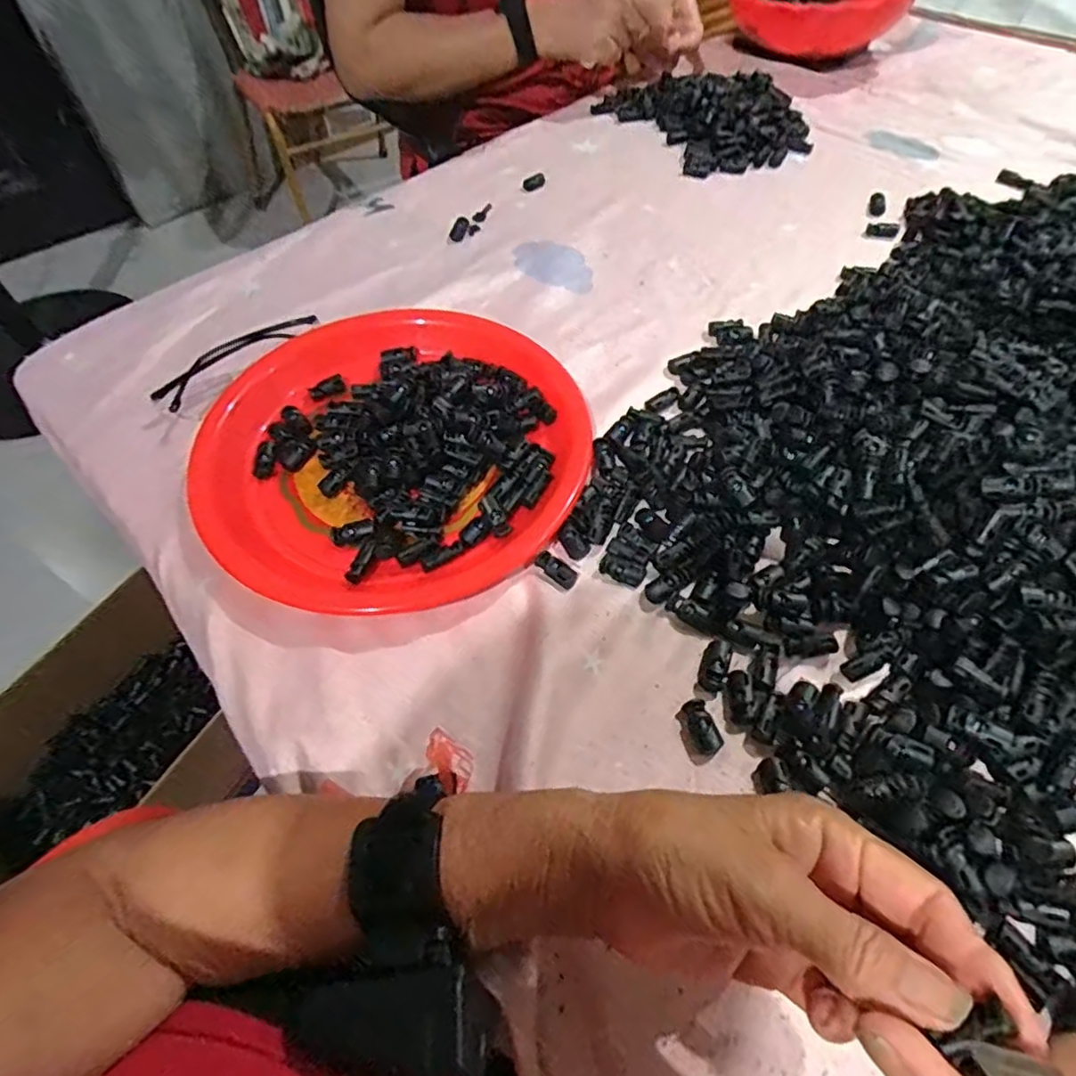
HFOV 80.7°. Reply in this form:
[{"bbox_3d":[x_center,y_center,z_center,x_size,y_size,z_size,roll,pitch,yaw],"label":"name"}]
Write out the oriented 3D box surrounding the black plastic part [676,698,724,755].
[{"bbox_3d":[0.086,0.099,0.334,0.015,0.008,0.027,-24,58,-11],"label":"black plastic part"}]

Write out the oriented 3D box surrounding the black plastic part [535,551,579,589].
[{"bbox_3d":[0.012,0.019,0.389,0.027,0.010,0.016,29,63,21],"label":"black plastic part"}]

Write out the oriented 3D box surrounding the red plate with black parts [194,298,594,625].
[{"bbox_3d":[-0.105,-0.069,0.448,0.273,0.036,0.255,-2,57,3],"label":"red plate with black parts"}]

